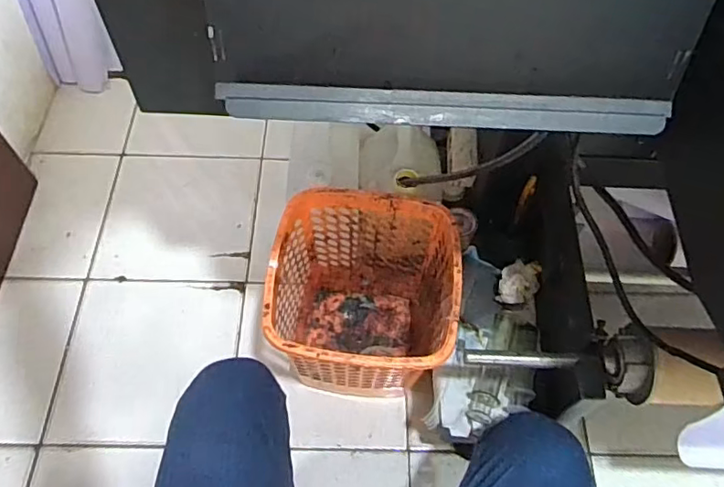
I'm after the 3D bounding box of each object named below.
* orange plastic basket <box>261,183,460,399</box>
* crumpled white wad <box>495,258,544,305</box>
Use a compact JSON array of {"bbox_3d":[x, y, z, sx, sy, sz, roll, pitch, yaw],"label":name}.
[{"bbox_3d":[0.000,0.112,0.924,0.261,0.302,0.267,7,60,1],"label":"orange plastic basket"},{"bbox_3d":[0.247,0.060,0.884,0.058,0.032,0.082,28,63,13],"label":"crumpled white wad"}]

